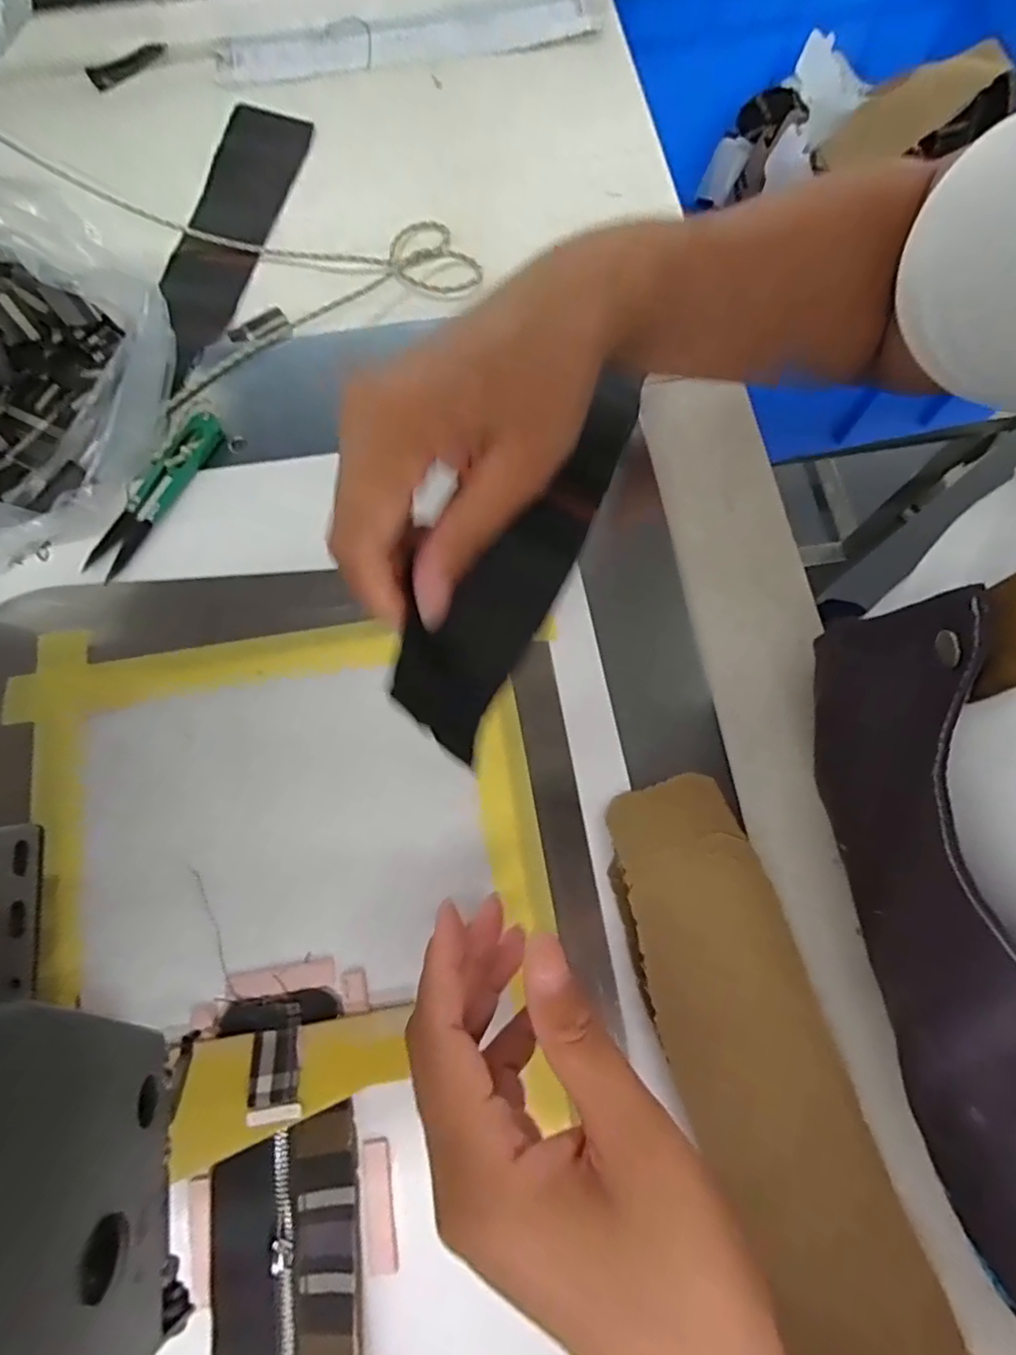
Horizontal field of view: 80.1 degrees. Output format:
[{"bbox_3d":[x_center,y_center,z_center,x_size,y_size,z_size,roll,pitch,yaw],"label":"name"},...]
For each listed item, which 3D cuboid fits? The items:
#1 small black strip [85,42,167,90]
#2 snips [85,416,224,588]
[{"bbox_3d":[-0.281,-0.454,0.449,0.059,0.007,0.015,-29,75,-7],"label":"small black strip"},{"bbox_3d":[-0.189,-0.100,0.324,0.021,0.010,0.101,29,76,9],"label":"snips"}]

